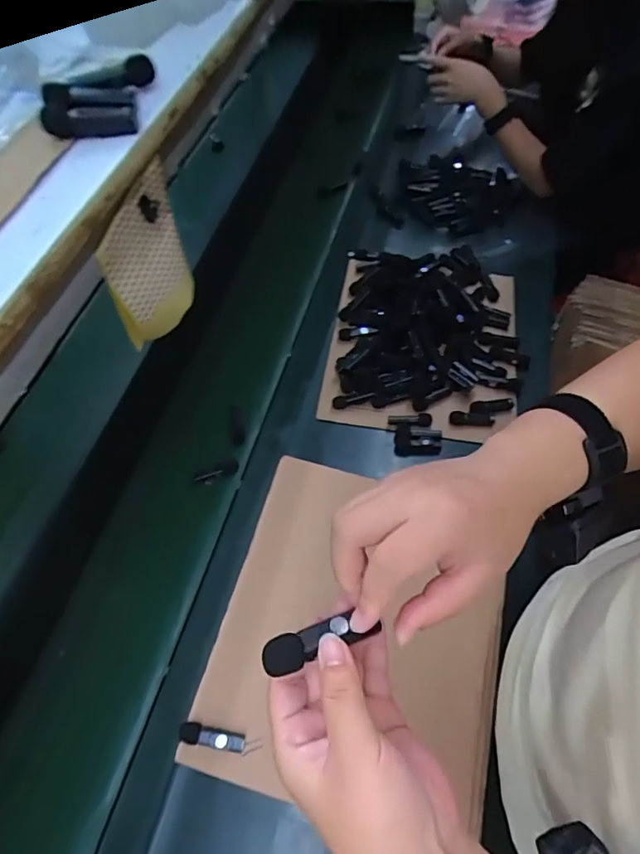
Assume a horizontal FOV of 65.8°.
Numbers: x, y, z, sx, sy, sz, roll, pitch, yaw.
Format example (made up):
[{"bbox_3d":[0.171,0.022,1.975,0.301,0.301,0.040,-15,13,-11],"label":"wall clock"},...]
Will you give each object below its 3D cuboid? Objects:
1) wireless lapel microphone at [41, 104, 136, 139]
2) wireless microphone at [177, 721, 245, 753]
[{"bbox_3d":[-0.158,-0.210,0.339,0.059,0.014,0.022,-6,59,1],"label":"wireless lapel microphone"},{"bbox_3d":[-0.109,0.312,0.498,0.065,0.016,0.018,7,59,8],"label":"wireless microphone"}]

